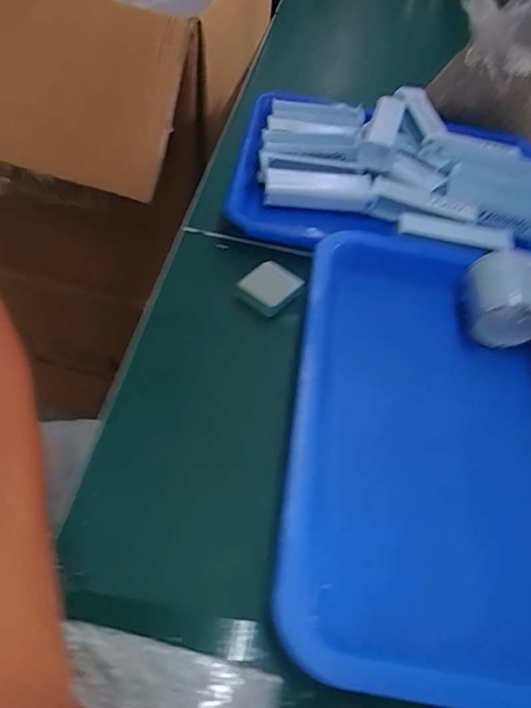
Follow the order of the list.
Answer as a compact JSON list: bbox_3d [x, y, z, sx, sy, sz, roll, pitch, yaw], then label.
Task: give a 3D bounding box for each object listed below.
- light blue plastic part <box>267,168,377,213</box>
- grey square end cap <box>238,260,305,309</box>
[{"bbox_3d":[0.051,-0.157,0.481,0.102,0.024,0.030,7,53,-6],"label":"light blue plastic part"},{"bbox_3d":[0.003,-0.057,0.410,0.041,0.011,0.044,37,56,17],"label":"grey square end cap"}]

